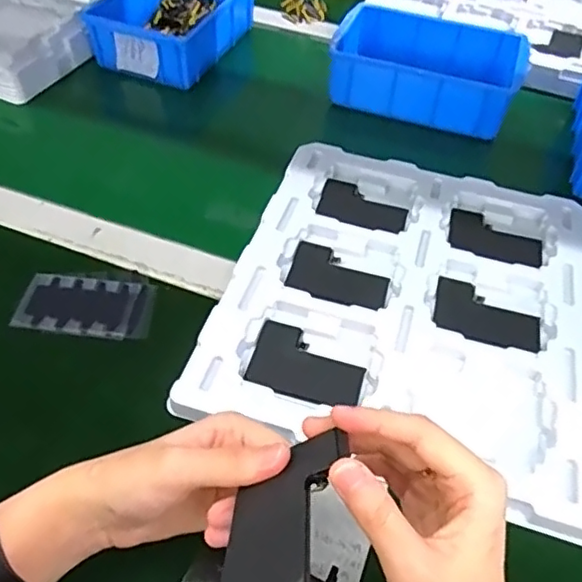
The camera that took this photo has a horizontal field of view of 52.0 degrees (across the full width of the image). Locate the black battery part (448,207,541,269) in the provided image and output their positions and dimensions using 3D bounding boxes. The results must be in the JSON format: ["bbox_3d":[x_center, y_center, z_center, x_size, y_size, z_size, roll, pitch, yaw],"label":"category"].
[{"bbox_3d":[0.178,-0.046,0.521,0.079,0.010,0.055,13,51,10],"label":"black battery part"}]

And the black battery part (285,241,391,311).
[{"bbox_3d":[0.039,-0.011,0.475,0.079,0.010,0.056,14,51,11],"label":"black battery part"}]

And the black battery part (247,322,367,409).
[{"bbox_3d":[0.012,0.053,0.418,0.078,0.009,0.054,14,51,11],"label":"black battery part"}]

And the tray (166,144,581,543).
[{"bbox_3d":[0.094,0.000,0.464,0.270,0.021,0.304,13,51,10],"label":"tray"}]

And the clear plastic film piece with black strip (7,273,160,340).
[{"bbox_3d":[-0.153,0.011,0.451,0.097,0.005,0.049,6,53,-1],"label":"clear plastic film piece with black strip"}]

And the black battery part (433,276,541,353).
[{"bbox_3d":[0.150,0.018,0.457,0.078,0.006,0.057,14,51,10],"label":"black battery part"}]

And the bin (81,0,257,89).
[{"bbox_3d":[-0.135,-0.323,0.712,0.145,0.066,0.211,18,50,12],"label":"bin"}]

